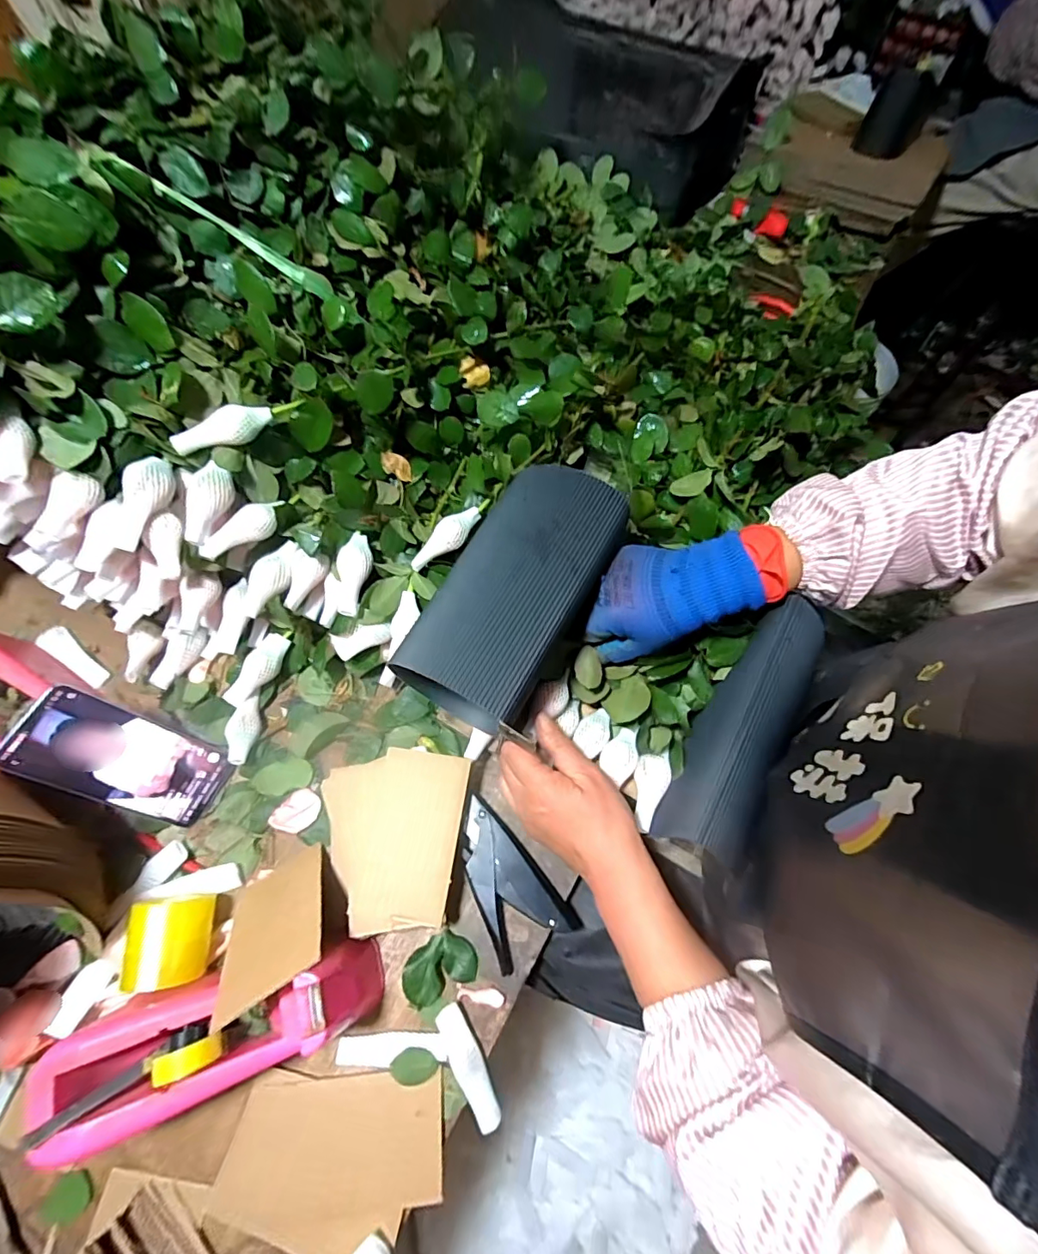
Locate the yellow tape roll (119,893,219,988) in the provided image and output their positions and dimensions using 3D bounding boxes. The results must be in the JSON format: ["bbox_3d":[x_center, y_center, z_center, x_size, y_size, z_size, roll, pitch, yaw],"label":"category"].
[{"bbox_3d":[-0.294,0.260,0.413,0.058,0.052,0.064,-4,67,-2],"label":"yellow tape roll"}]

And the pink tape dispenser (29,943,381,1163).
[{"bbox_3d":[-0.218,0.301,0.373,0.203,0.097,0.072,-15,68,-7],"label":"pink tape dispenser"}]

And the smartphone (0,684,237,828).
[{"bbox_3d":[-0.353,0.120,0.446,0.007,0.160,0.075,-2,56,48],"label":"smartphone"}]

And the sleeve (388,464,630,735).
[{"bbox_3d":[0.004,-0.026,0.411,0.103,0.084,0.207,25,68,10],"label":"sleeve"}]

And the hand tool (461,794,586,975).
[{"bbox_3d":[-0.013,0.228,0.456,0.073,0.024,0.138,-28,70,-12],"label":"hand tool"}]

